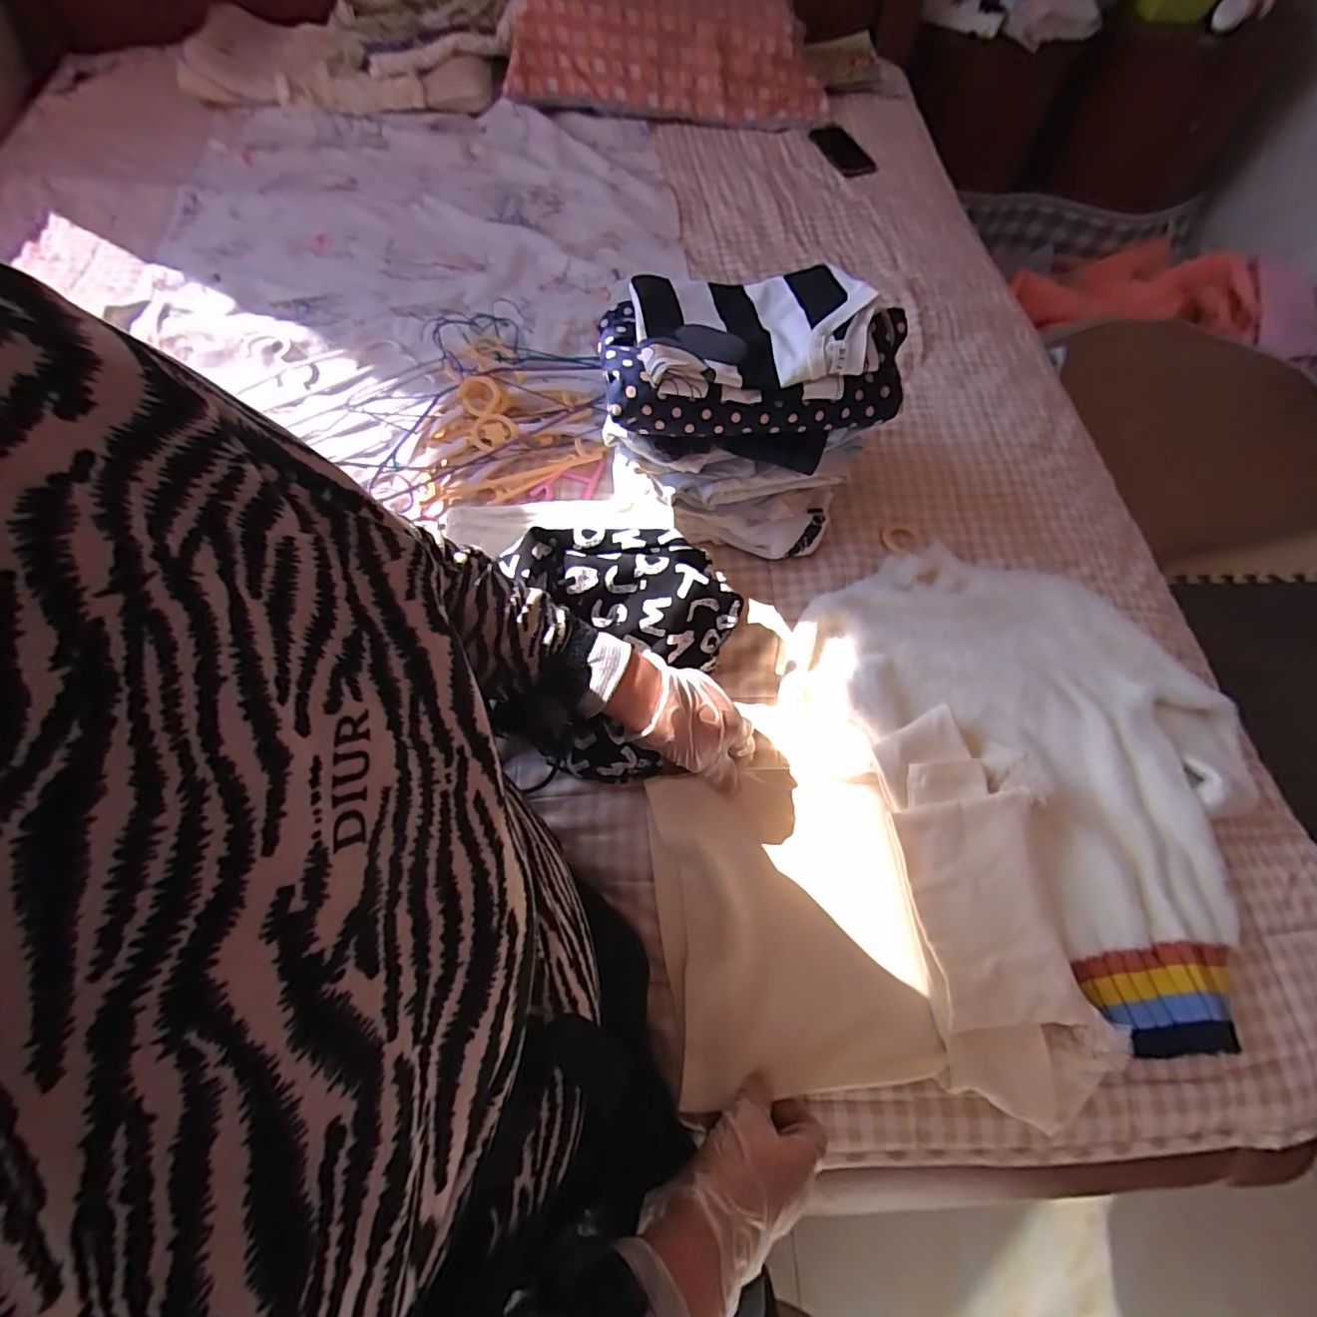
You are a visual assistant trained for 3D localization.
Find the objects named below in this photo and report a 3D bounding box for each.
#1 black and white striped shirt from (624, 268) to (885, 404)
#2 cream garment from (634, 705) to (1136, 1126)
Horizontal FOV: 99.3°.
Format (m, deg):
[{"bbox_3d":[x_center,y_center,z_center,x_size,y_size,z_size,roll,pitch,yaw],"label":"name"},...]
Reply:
[{"bbox_3d":[0.083,-0.304,0.512,0.209,0.046,0.156,-2,64,-3],"label":"black and white striped shirt"},{"bbox_3d":[0.163,0.215,0.463,0.303,0.058,0.278,-8,65,-6],"label":"cream garment"}]

